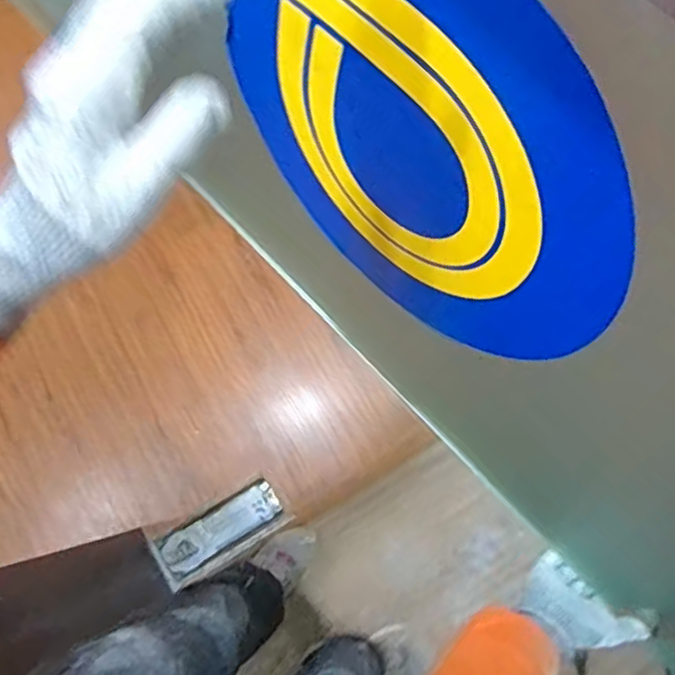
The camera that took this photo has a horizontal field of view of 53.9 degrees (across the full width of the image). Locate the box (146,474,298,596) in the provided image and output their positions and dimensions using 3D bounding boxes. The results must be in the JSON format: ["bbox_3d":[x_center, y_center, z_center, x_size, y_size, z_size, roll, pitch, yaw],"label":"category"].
[{"bbox_3d":[-0.248,0.427,1.445,0.292,0.049,0.132,-30,79,-5],"label":"box"}]

